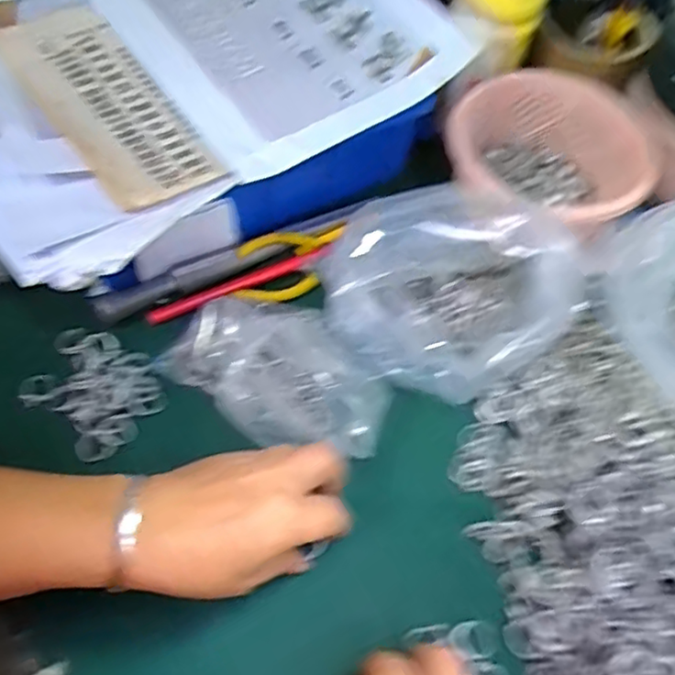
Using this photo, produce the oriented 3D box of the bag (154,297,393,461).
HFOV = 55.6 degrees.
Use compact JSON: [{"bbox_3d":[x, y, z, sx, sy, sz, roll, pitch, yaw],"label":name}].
[{"bbox_3d":[-0.037,0.023,0.427,0.150,0.022,0.088,33,61,15],"label":"bag"}]

